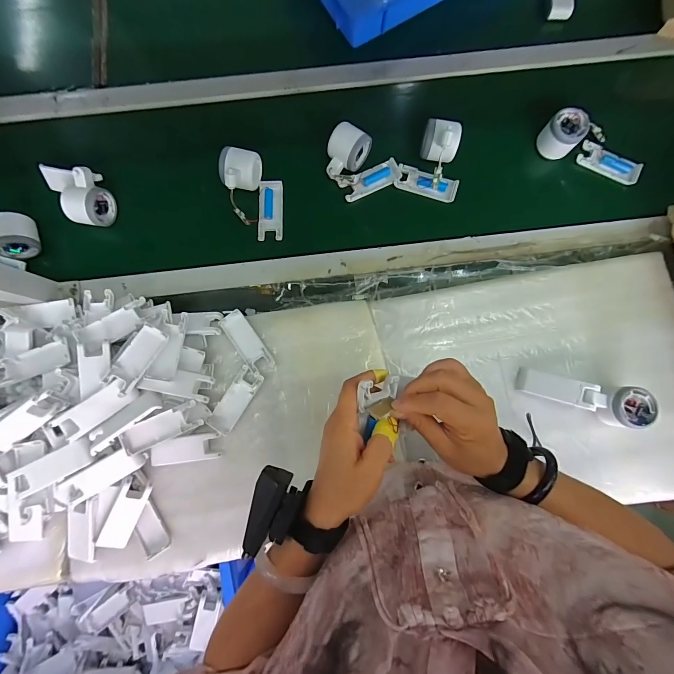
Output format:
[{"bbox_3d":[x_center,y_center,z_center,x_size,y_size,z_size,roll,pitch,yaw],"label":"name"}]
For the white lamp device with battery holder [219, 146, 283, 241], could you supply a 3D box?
[{"bbox_3d":[-0.134,-0.231,0.546,0.086,0.068,0.130,-10,81,1],"label":"white lamp device with battery holder"}]

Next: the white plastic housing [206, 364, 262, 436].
[{"bbox_3d":[-0.156,0.097,0.518,0.037,0.012,0.103,33,84,7],"label":"white plastic housing"}]

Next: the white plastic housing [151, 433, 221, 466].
[{"bbox_3d":[-0.228,0.170,0.511,0.097,0.006,0.042,-5,95,-5],"label":"white plastic housing"}]

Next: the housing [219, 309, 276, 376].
[{"bbox_3d":[-0.140,0.010,0.531,0.039,0.009,0.110,-36,81,-3],"label":"housing"}]

